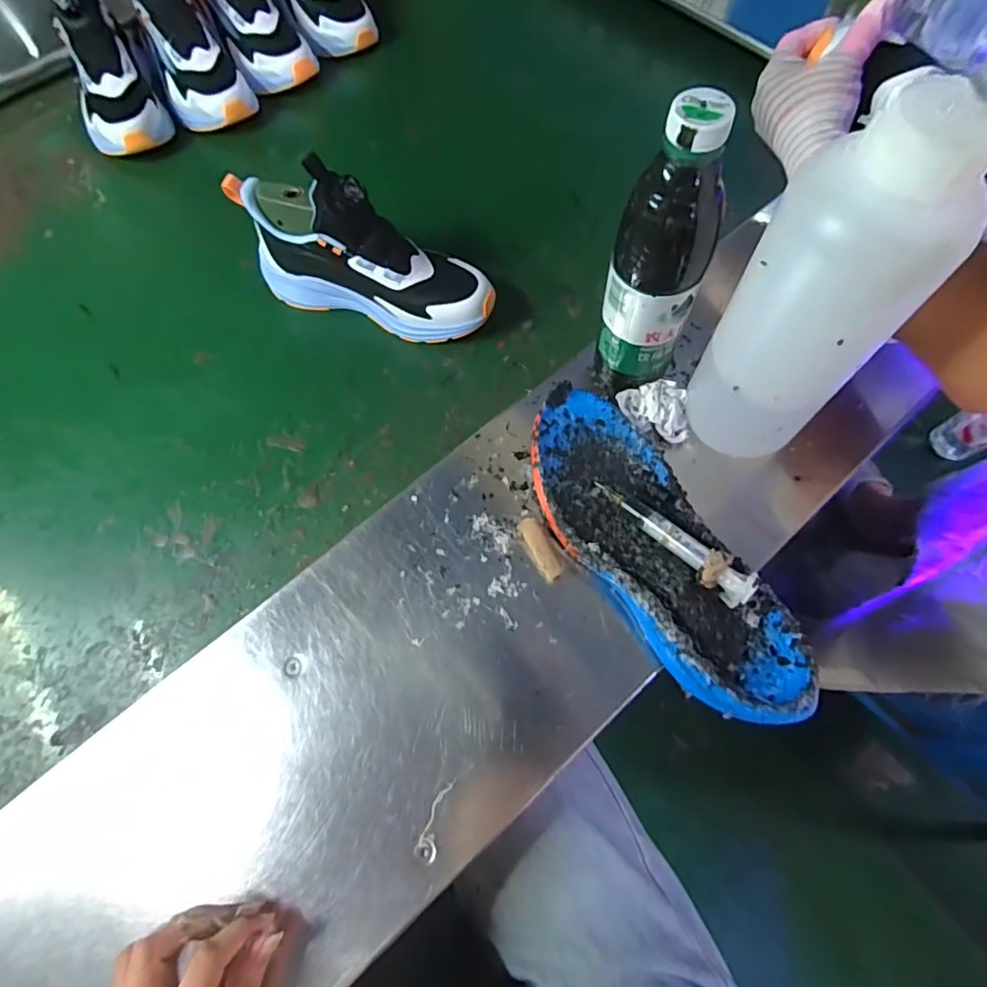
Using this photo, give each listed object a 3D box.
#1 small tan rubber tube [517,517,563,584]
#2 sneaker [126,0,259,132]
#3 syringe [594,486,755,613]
[{"bbox_3d":[0.037,0.043,0.416,0.017,0.011,0.052,-28,83,-9],"label":"small tan rubber tube"},{"bbox_3d":[-0.393,-0.561,0.653,0.096,0.113,0.228,-34,70,-11],"label":"sneaker"},{"bbox_3d":[0.125,0.030,0.381,0.024,0.017,0.128,-41,58,-13],"label":"syringe"}]

